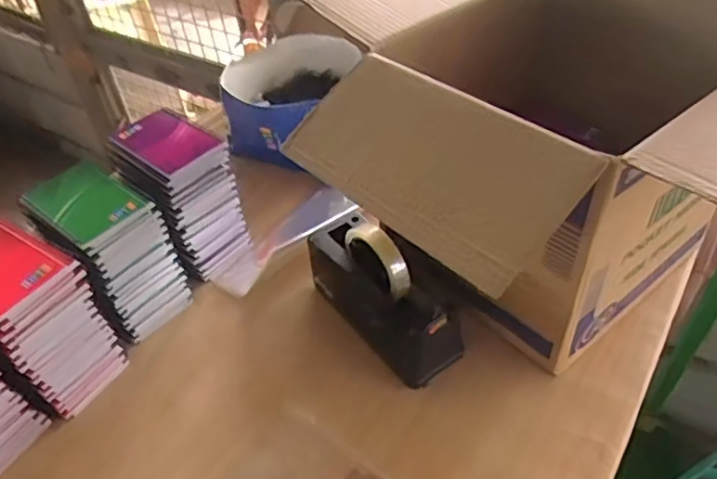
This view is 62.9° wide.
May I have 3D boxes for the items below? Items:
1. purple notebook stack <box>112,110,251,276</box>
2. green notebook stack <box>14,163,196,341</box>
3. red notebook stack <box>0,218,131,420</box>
[{"bbox_3d":[-0.234,-0.060,0.769,0.136,0.173,0.100,30,53,31],"label":"purple notebook stack"},{"bbox_3d":[-0.288,0.012,0.687,0.138,0.162,0.102,30,53,31],"label":"green notebook stack"},{"bbox_3d":[-0.347,0.083,0.618,0.136,0.164,0.103,22,50,25],"label":"red notebook stack"}]

